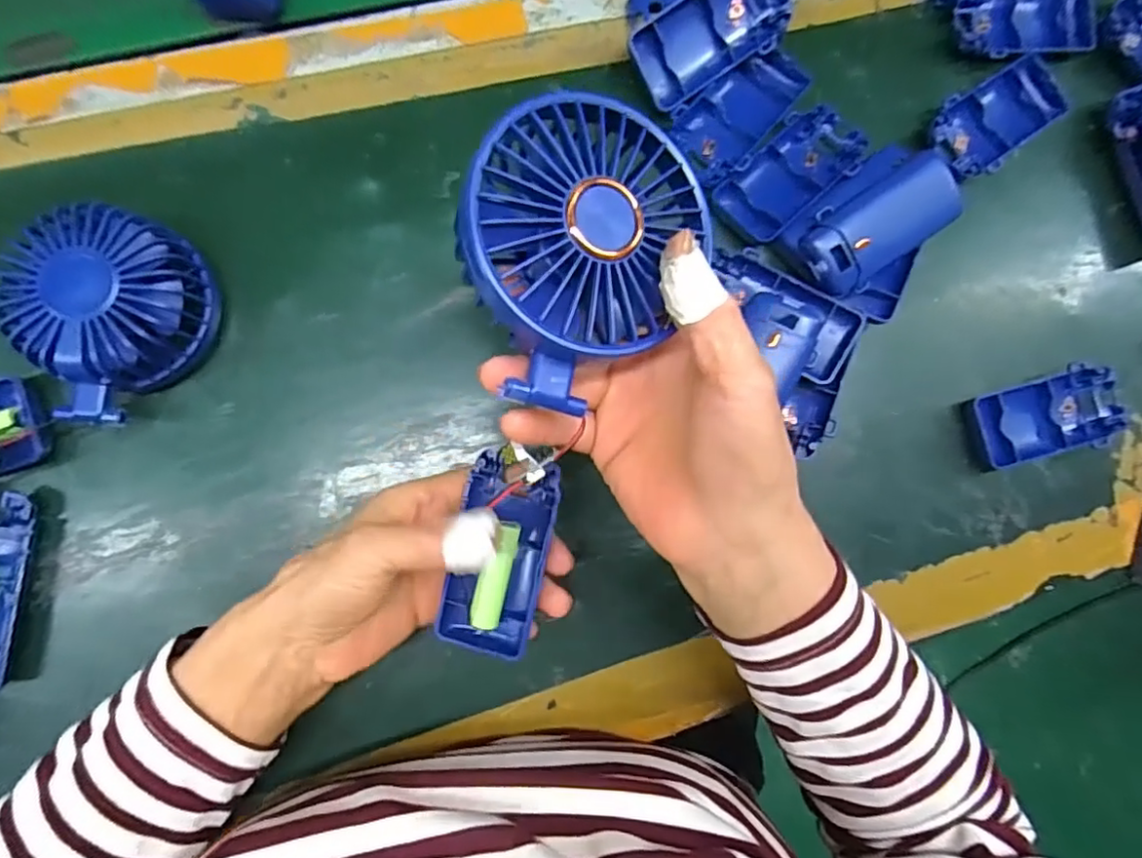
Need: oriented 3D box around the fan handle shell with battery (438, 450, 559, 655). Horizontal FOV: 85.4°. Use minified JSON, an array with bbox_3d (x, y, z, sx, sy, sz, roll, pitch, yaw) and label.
[{"bbox_3d":[-0.033,0.059,0.286,0.041,0.018,0.091,12,90,-6],"label":"fan handle shell with battery"}]

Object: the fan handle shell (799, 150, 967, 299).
[{"bbox_3d":[0.174,-0.116,0.352,0.095,0.025,0.047,-39,91,-8],"label":"fan handle shell"}]

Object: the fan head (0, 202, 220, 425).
[{"bbox_3d":[-0.219,-0.059,0.301,0.081,0.045,0.082,0,86,-7],"label":"fan head"}]

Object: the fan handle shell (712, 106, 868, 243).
[{"bbox_3d":[0.128,-0.149,0.358,0.094,0.013,0.045,-40,91,-8],"label":"fan handle shell"}]

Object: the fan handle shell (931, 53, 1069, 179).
[{"bbox_3d":[0.263,-0.192,0.381,0.094,0.015,0.046,-34,91,-8],"label":"fan handle shell"}]

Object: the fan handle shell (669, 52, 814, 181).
[{"bbox_3d":[0.100,-0.183,0.360,0.089,0.014,0.046,-36,91,-8],"label":"fan handle shell"}]

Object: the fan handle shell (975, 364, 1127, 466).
[{"bbox_3d":[0.285,-0.008,0.371,0.090,0.015,0.046,-18,89,-8],"label":"fan handle shell"}]

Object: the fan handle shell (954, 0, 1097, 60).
[{"bbox_3d":[0.286,-0.258,0.386,0.095,0.016,0.048,-12,88,-8],"label":"fan handle shell"}]

